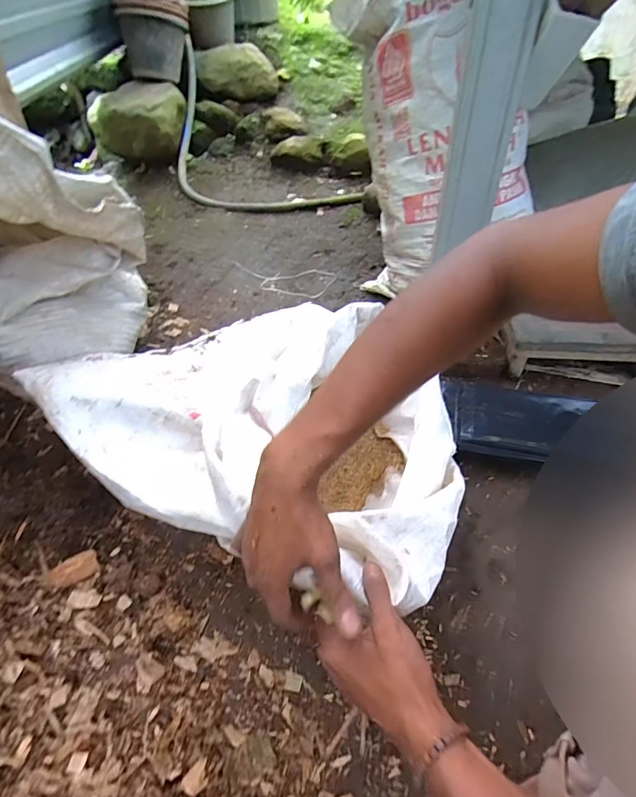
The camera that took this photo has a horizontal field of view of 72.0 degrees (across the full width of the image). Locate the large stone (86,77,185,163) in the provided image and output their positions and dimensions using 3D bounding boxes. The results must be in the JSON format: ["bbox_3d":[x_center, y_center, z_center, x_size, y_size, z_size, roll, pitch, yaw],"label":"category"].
[{"bbox_3d":[-0.599,-0.929,1.486,0.312,0.204,0.207,-16,46,-17],"label":"large stone"}]

